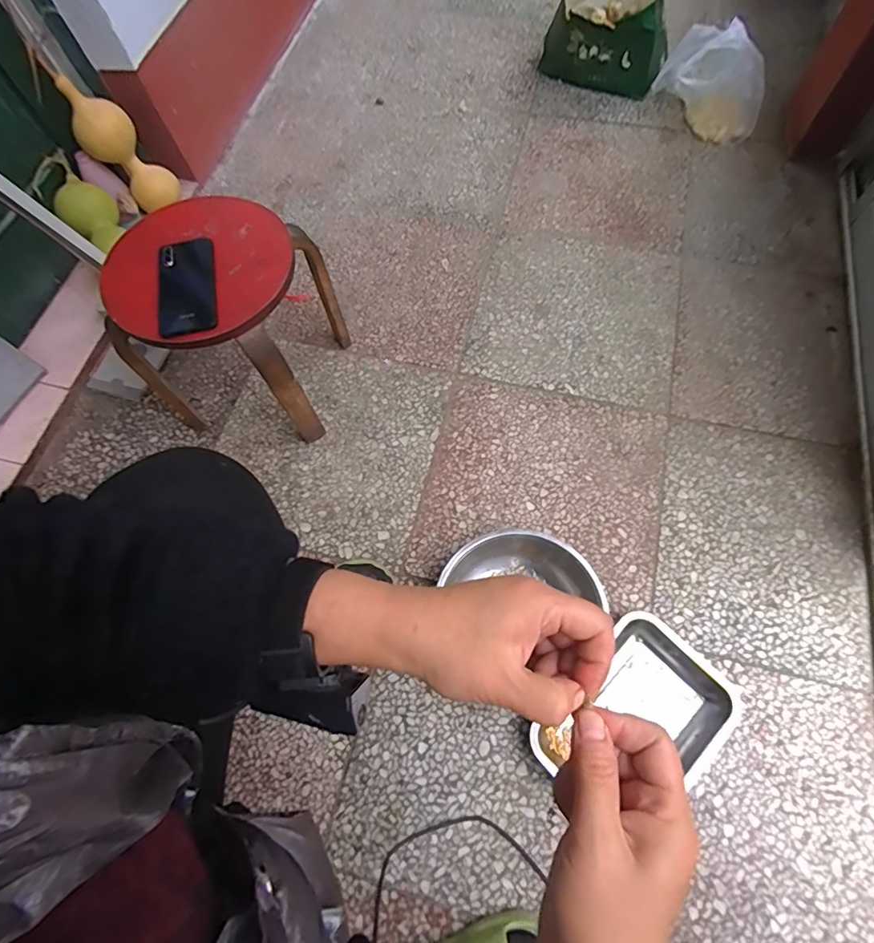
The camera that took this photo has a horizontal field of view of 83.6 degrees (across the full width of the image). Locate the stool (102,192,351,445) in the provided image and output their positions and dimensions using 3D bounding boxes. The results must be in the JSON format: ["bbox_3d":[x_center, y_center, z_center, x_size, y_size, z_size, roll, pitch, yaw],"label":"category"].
[{"bbox_3d":[-0.323,-0.231,0.766,0.259,0.253,0.244,7,68,6],"label":"stool"}]

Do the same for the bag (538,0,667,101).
[{"bbox_3d":[0.460,-1.148,1.242,0.289,0.173,0.344,21,70,12],"label":"bag"}]

